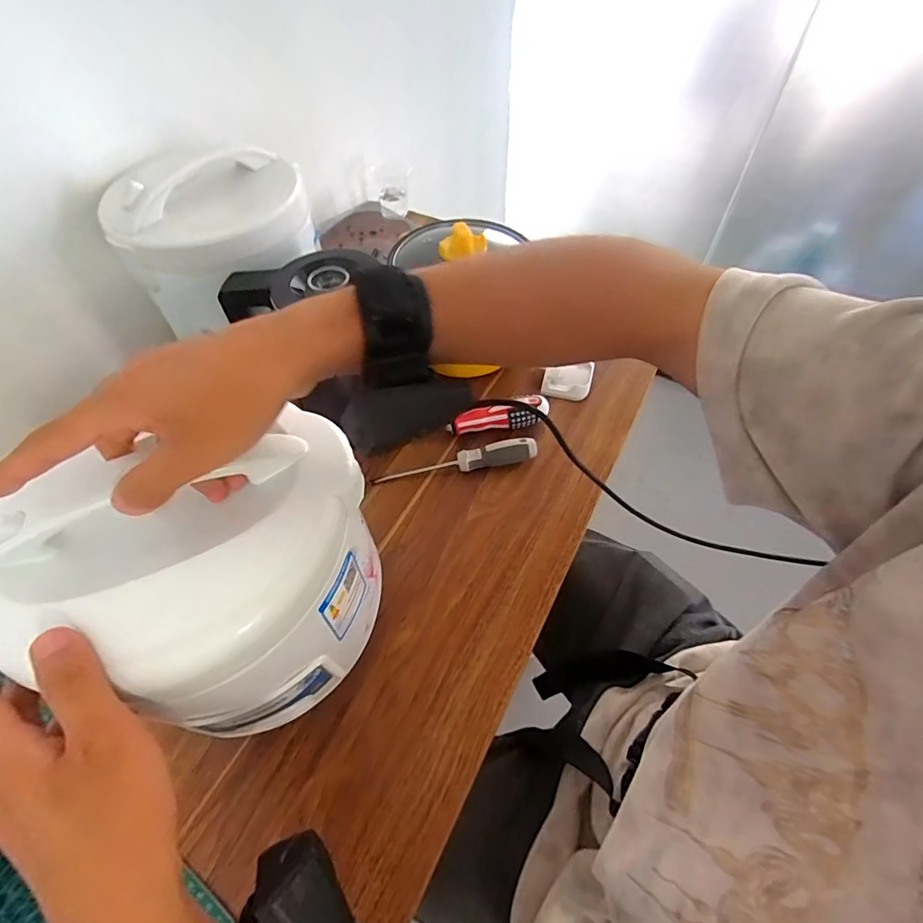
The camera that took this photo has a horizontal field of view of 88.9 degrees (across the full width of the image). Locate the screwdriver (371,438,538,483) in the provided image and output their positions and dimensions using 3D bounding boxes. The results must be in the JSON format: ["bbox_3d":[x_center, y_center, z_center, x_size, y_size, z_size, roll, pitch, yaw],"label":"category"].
[{"bbox_3d":[-0.005,-0.002,0.519,0.176,0.032,0.022,-5,56,-3],"label":"screwdriver"}]

